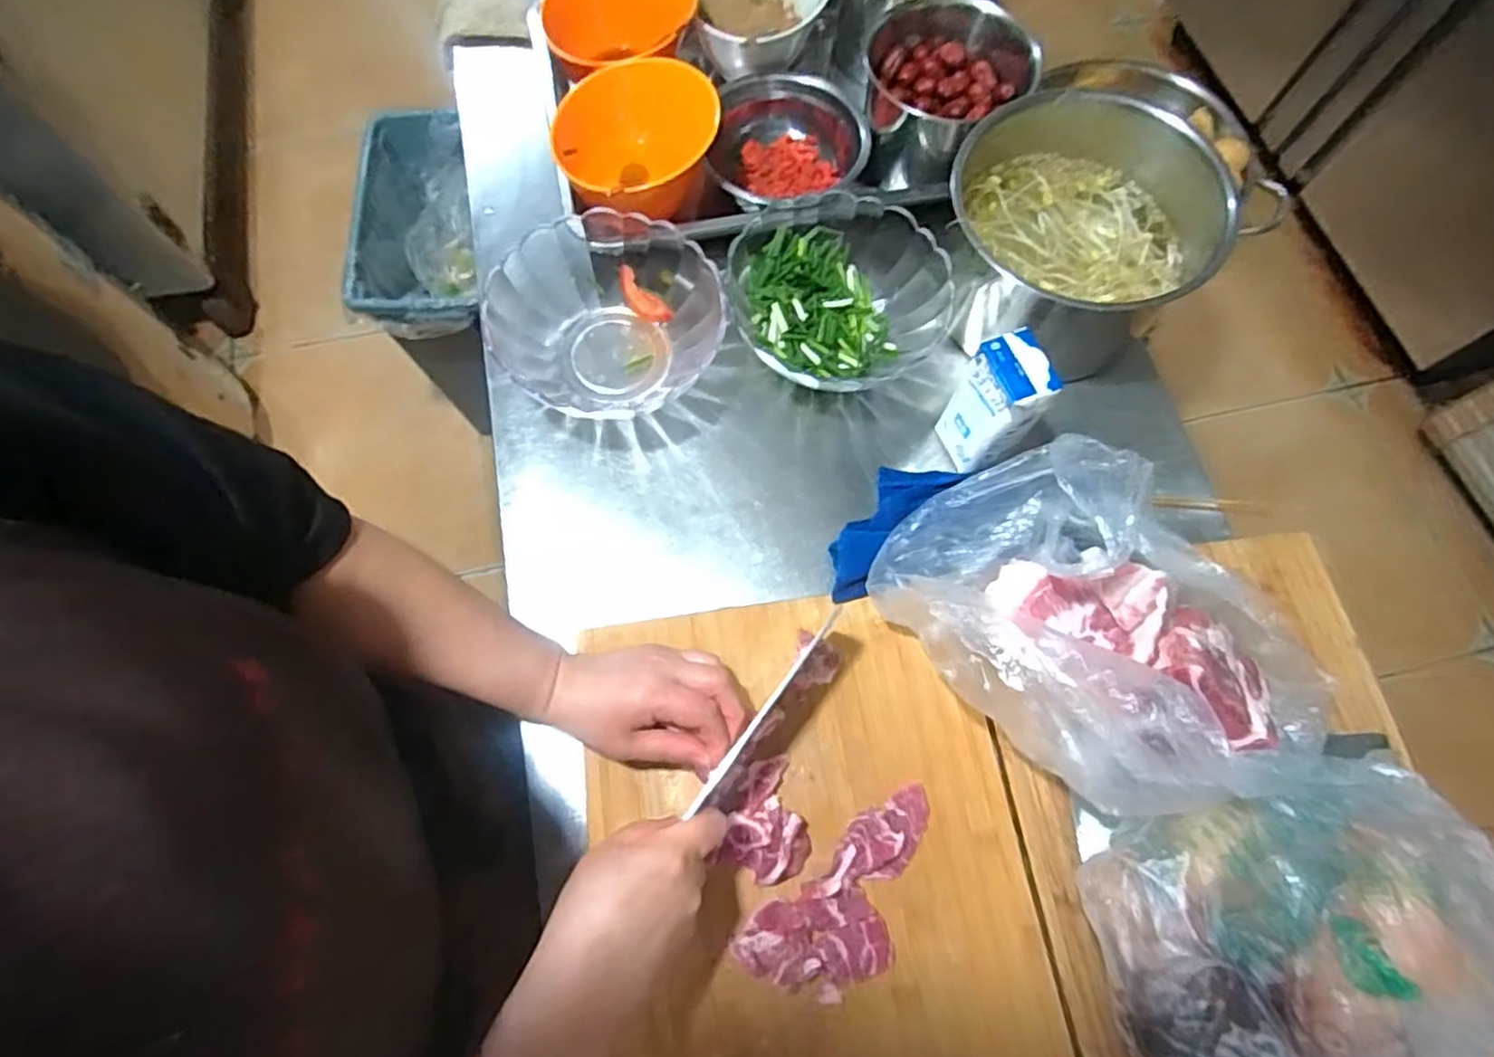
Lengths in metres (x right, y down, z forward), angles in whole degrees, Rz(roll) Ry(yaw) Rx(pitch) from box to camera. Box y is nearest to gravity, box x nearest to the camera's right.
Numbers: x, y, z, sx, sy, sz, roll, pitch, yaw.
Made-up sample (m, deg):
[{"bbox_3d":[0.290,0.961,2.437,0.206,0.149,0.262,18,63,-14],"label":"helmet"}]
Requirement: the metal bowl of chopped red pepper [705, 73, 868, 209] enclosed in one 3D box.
[{"bbox_3d":[0.039,-0.359,0.685,0.142,0.078,0.155,1,71,-2],"label":"metal bowl of chopped red pepper"}]

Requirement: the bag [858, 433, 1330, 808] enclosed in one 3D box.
[{"bbox_3d":[0.239,0.069,0.472,0.285,0.098,0.186,38,74,11],"label":"bag"}]

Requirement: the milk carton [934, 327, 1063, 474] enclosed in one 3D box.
[{"bbox_3d":[0.194,-0.092,0.553,0.043,0.128,0.067,-24,73,-10],"label":"milk carton"}]

